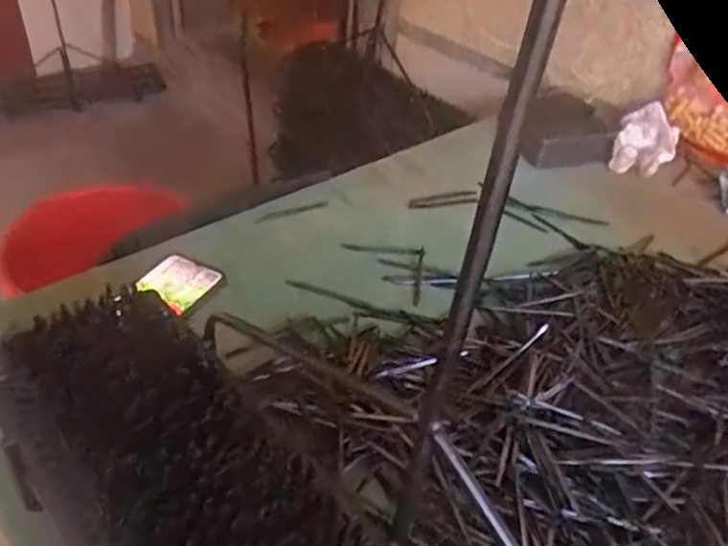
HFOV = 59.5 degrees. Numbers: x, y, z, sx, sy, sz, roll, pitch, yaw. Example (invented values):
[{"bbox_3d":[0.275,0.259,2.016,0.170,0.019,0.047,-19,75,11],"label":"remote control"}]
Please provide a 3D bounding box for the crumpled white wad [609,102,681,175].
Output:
[{"bbox_3d":[0.438,-0.207,0.987,0.085,0.048,0.173,19,41,16],"label":"crumpled white wad"}]

